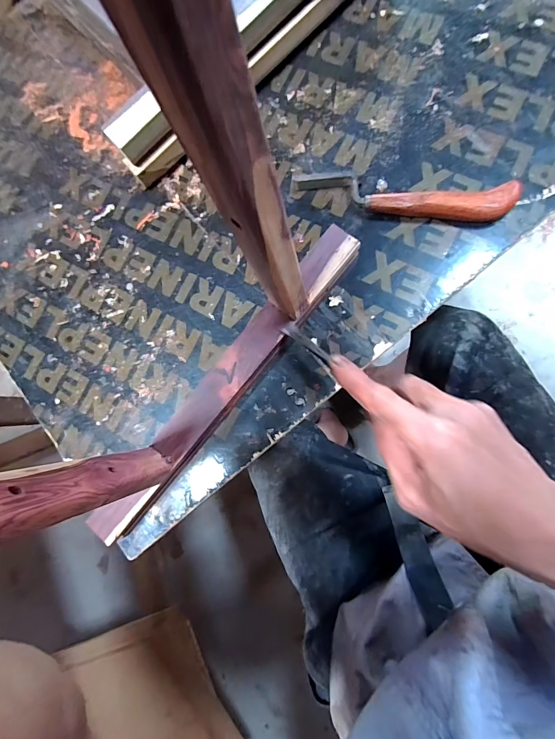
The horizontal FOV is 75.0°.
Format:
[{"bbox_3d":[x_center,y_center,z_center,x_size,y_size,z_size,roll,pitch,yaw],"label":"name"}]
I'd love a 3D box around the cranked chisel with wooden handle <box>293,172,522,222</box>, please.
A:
[{"bbox_3d":[0.107,-0.152,0.319,0.188,0.019,0.033,8,86,9],"label":"cranked chisel with wooden handle"}]

